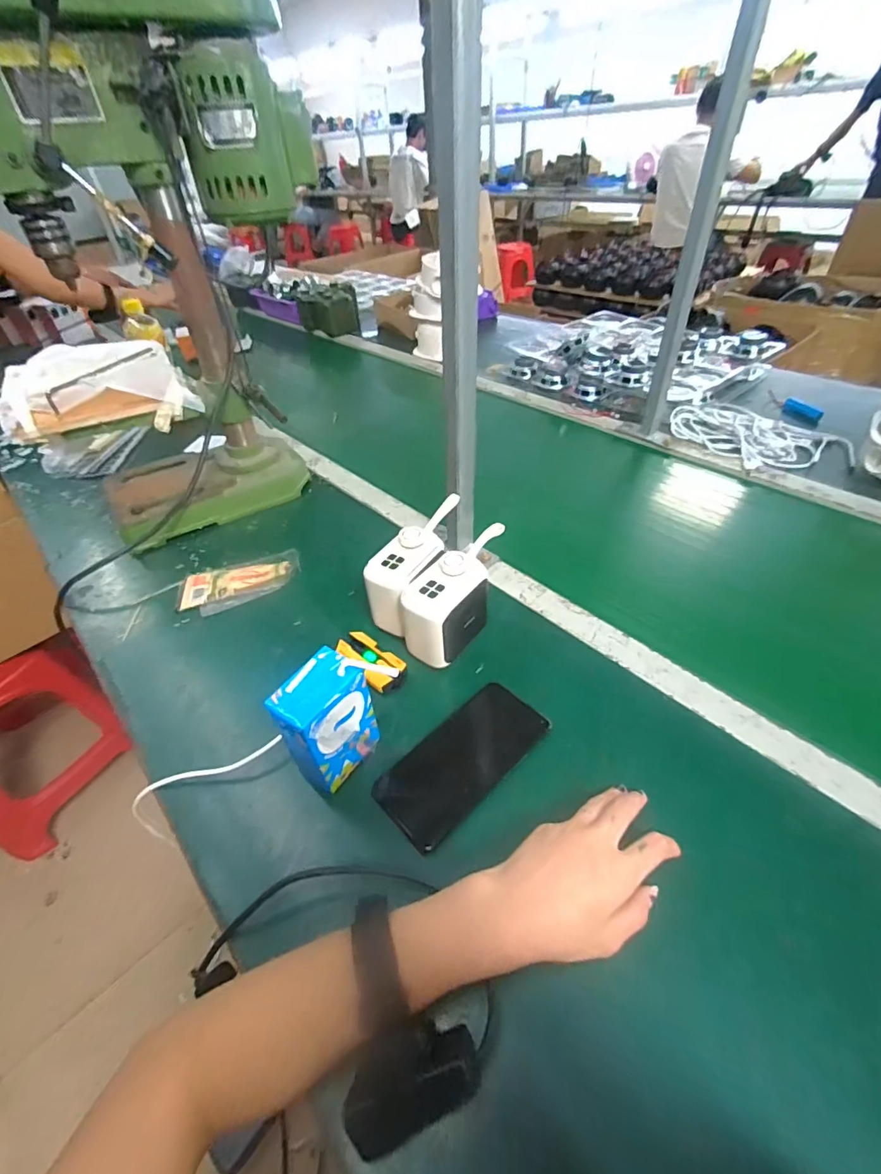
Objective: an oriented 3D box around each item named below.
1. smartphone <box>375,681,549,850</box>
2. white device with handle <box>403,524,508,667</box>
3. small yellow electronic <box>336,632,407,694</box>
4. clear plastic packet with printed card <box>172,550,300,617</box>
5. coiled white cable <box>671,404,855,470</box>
[{"bbox_3d":[0.020,0.146,0.414,0.149,0.006,0.076,-34,51,-28],"label":"smartphone"},{"bbox_3d":[0.022,0.010,0.492,0.054,0.095,0.142,30,53,31],"label":"white device with handle"},{"bbox_3d":[-0.071,0.075,0.489,0.077,0.020,0.037,30,53,30],"label":"small yellow electronic"},{"bbox_3d":[-0.248,-0.004,0.597,0.145,0.014,0.073,-13,44,-10],"label":"clear plastic packet with printed card"},{"bbox_3d":[0.516,-0.250,0.780,0.168,0.025,0.244,-34,51,-28],"label":"coiled white cable"}]

